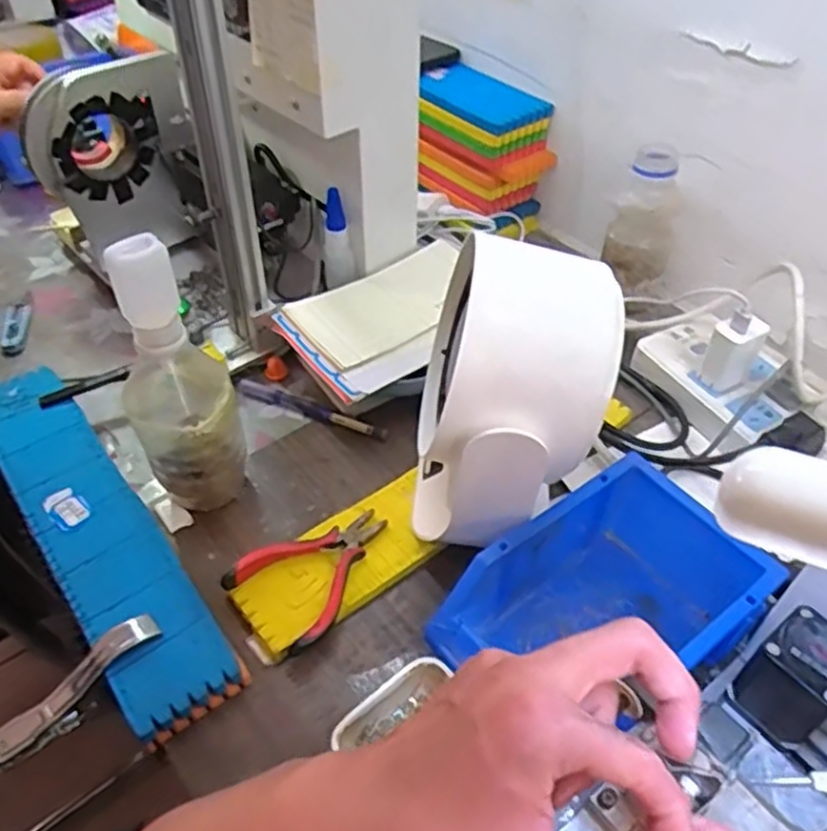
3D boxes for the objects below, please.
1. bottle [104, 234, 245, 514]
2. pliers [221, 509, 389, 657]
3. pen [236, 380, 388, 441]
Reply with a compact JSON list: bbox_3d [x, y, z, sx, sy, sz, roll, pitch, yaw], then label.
[{"bbox_3d":[-0.161,-0.024,0.495,0.069,0.205,0.063,-16,48,-16],"label":"bottle"},{"bbox_3d":[-0.063,0.105,0.507,0.079,0.015,0.112,35,55,29],"label":"pliers"},{"bbox_3d":[-0.090,-0.007,0.640,0.148,0.012,0.016,18,48,17],"label":"pen"}]

